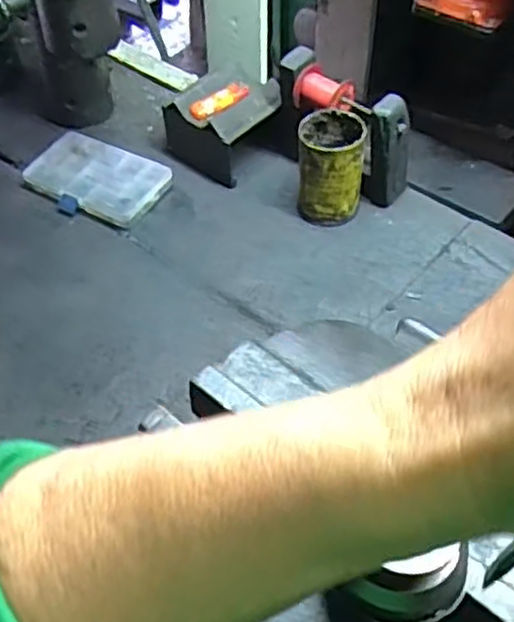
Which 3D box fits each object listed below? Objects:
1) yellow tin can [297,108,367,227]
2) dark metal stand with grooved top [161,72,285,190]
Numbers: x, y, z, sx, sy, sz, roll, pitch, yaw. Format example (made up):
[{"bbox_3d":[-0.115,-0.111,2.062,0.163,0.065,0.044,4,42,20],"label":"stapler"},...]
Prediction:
[{"bbox_3d":[0.087,-0.167,0.844,0.074,0.116,0.075,0,48,0],"label":"yellow tin can"},{"bbox_3d":[-0.044,-0.243,0.930,0.121,0.094,0.118,33,56,27],"label":"dark metal stand with grooved top"}]

